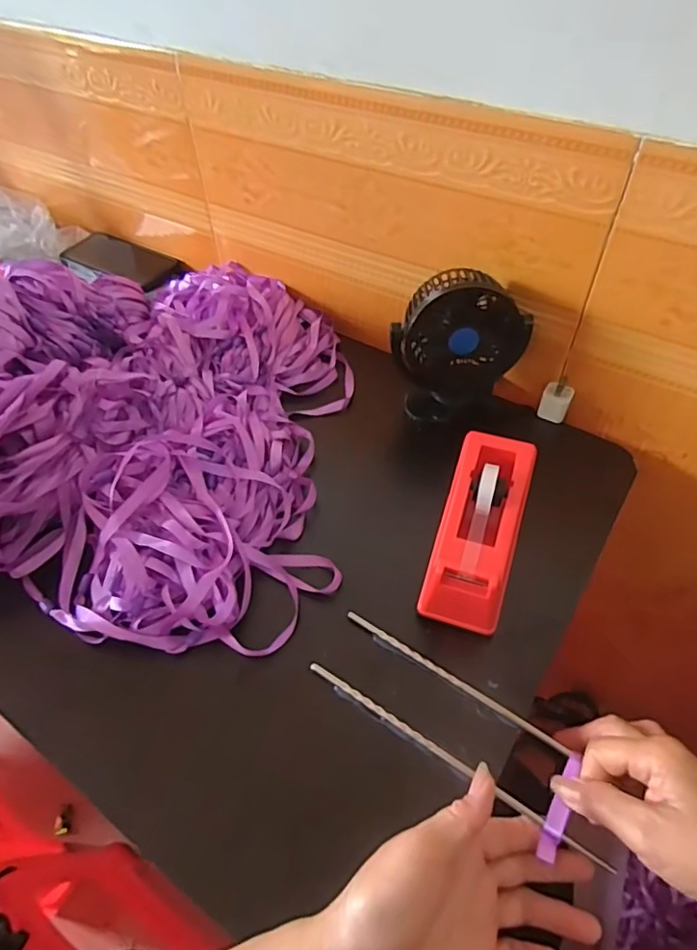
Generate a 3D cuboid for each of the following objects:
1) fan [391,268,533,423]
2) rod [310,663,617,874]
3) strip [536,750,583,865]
[{"bbox_3d":[0.102,-0.121,0.544,0.119,0.132,0.071,-22,53,-14],"label":"fan"},{"bbox_3d":[0.066,0.189,0.378,0.221,0.013,0.007,28,58,19],"label":"rod"},{"bbox_3d":[0.134,0.208,0.355,0.011,0.007,0.058,22,50,19],"label":"strip"}]

